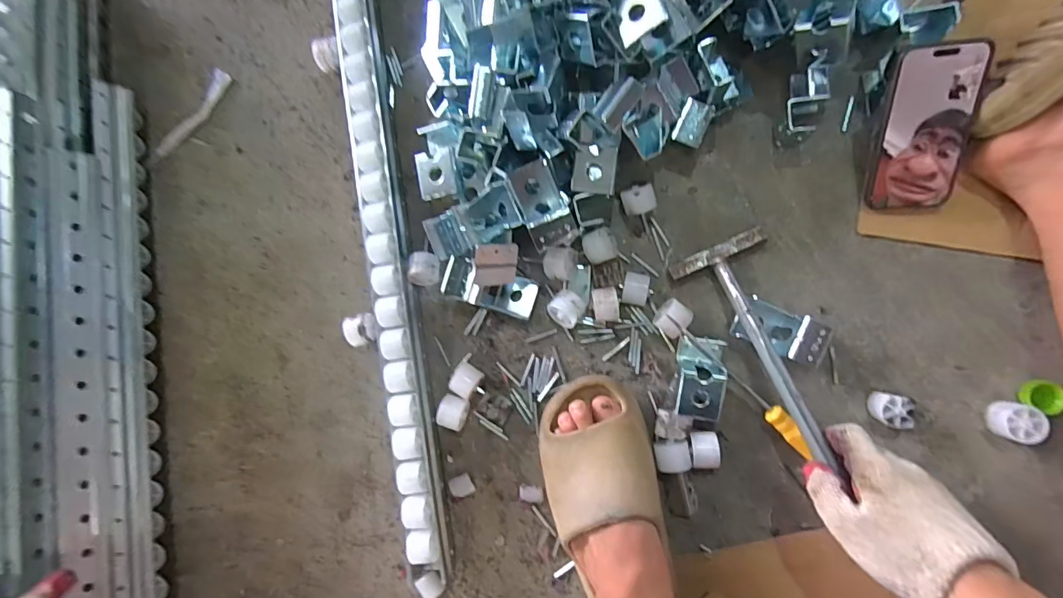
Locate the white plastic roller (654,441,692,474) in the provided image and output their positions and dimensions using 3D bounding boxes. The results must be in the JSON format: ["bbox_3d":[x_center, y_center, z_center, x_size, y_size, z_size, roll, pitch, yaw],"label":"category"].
[{"bbox_3d":[0.145,0.162,0.482,0.034,0.028,0.029,-10,86,8],"label":"white plastic roller"}]

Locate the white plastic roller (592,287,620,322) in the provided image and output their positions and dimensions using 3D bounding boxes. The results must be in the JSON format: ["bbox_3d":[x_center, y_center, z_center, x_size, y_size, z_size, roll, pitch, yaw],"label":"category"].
[{"bbox_3d":[0.080,0.006,0.506,0.027,0.030,0.036,-6,86,8],"label":"white plastic roller"}]

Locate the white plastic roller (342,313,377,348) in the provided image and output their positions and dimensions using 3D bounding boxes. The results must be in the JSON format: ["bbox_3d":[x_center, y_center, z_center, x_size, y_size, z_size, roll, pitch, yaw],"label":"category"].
[{"bbox_3d":[-0.195,0.036,0.547,0.040,0.031,0.033,-16,85,7],"label":"white plastic roller"}]

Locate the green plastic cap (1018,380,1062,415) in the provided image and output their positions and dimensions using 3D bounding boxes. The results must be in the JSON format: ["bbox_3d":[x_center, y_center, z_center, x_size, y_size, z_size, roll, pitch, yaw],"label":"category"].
[{"bbox_3d":[0.489,0.092,0.446,0.034,0.015,0.028,29,92,9],"label":"green plastic cap"}]

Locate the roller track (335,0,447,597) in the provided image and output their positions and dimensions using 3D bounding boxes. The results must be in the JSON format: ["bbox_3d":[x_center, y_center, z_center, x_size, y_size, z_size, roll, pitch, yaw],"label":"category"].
[{"bbox_3d":[-0.168,-0.096,0.539,0.050,0.045,0.848,-9,86,8],"label":"roller track"}]

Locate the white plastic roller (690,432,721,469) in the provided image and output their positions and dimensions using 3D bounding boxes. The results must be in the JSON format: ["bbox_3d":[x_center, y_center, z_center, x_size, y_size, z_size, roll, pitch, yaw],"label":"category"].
[{"bbox_3d":[0.177,0.153,0.480,0.027,0.032,0.035,-4,87,8],"label":"white plastic roller"}]

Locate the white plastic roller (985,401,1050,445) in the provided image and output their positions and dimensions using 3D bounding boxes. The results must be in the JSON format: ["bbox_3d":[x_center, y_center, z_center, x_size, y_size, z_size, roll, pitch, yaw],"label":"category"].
[{"bbox_3d":[0.456,0.116,0.443,0.035,0.030,0.035,6,88,9],"label":"white plastic roller"}]

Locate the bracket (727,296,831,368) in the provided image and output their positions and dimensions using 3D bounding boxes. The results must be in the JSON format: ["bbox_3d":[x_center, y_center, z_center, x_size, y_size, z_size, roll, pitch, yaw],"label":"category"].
[{"bbox_3d":[0.252,0.031,0.472,0.083,0.041,0.050,24,91,9],"label":"bracket"}]

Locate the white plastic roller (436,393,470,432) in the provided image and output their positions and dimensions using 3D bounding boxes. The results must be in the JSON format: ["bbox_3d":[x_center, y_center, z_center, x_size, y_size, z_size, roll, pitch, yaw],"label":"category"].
[{"bbox_3d":[-0.085,0.124,0.520,0.029,0.035,0.036,14,89,9],"label":"white plastic roller"}]

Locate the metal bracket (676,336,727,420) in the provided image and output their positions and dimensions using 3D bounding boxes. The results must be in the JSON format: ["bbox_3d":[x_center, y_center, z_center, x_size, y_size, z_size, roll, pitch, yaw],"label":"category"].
[{"bbox_3d":[0.174,0.080,0.478,0.044,0.040,0.079,6,88,9],"label":"metal bracket"}]

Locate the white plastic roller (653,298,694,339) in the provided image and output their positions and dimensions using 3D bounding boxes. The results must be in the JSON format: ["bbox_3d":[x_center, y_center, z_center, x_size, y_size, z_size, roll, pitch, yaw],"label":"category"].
[{"bbox_3d":[0.149,0.019,0.492,0.031,0.034,0.037,34,92,8],"label":"white plastic roller"}]

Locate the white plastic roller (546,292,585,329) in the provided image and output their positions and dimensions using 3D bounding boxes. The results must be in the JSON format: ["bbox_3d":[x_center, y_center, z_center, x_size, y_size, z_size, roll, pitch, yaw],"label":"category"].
[{"bbox_3d":[0.038,0.010,0.511,0.035,0.033,0.036,36,93,8],"label":"white plastic roller"}]

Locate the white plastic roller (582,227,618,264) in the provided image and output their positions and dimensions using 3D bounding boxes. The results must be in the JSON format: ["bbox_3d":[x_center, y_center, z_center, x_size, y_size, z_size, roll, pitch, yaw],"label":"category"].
[{"bbox_3d":[0.075,-0.056,0.514,0.035,0.034,0.034,-16,85,7],"label":"white plastic roller"}]

